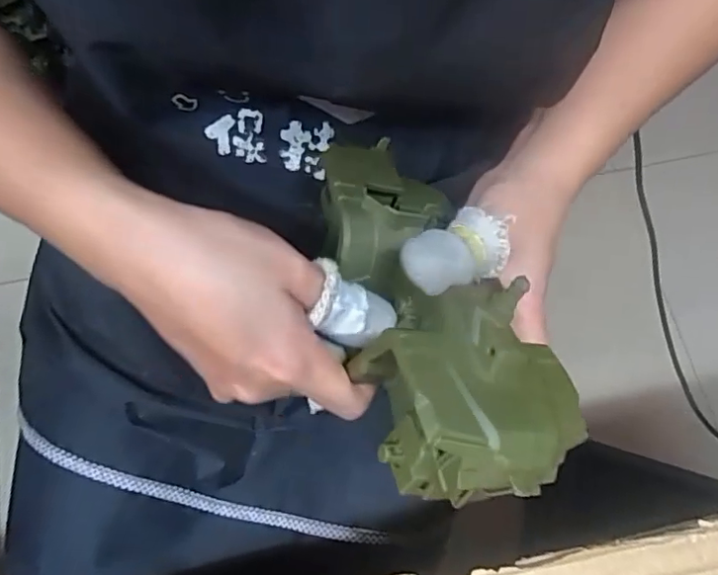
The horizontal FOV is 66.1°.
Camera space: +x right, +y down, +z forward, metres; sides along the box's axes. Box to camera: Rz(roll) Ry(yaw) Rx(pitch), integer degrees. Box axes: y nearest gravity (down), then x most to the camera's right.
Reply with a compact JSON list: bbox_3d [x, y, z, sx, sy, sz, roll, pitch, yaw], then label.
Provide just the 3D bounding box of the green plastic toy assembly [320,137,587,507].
[{"bbox_3d":[0.024,0.005,0.228,0.064,0.046,0.163,-17,54,-7],"label":"green plastic toy assembly"}]

